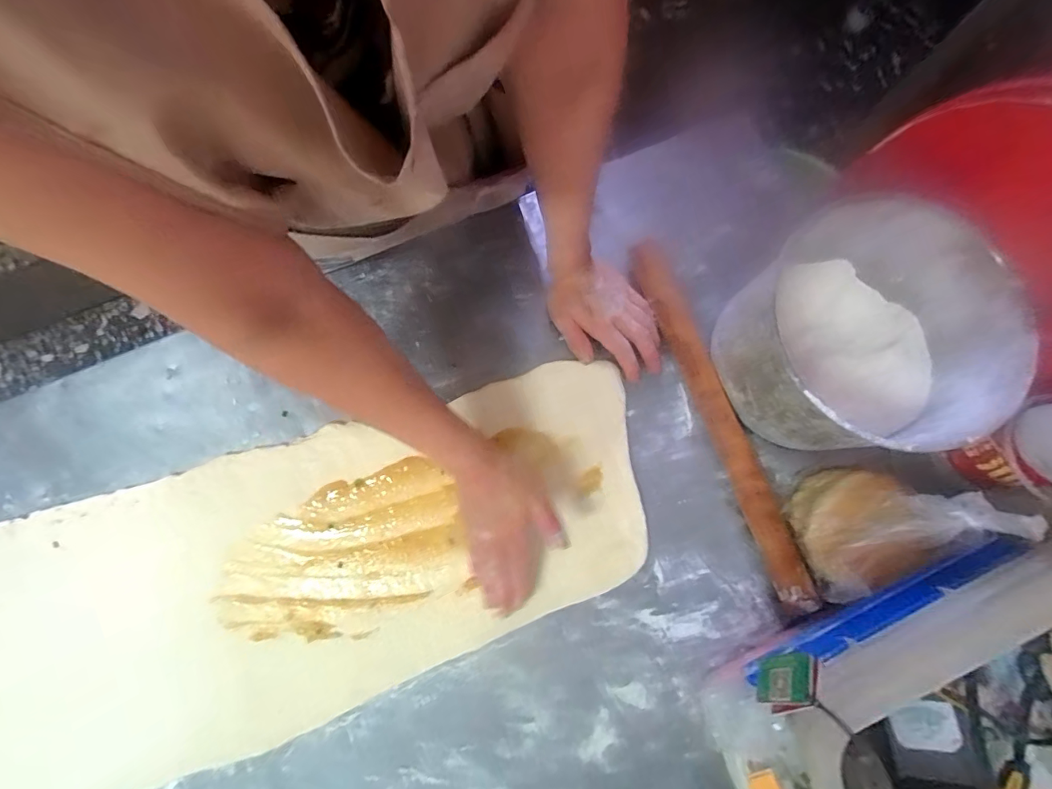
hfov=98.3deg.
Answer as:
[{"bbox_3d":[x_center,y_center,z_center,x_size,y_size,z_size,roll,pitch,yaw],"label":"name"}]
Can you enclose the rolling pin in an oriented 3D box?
[{"bbox_3d":[0.201,0.021,0.478,0.033,0.035,0.398,-20,80,-3],"label":"rolling pin"}]

